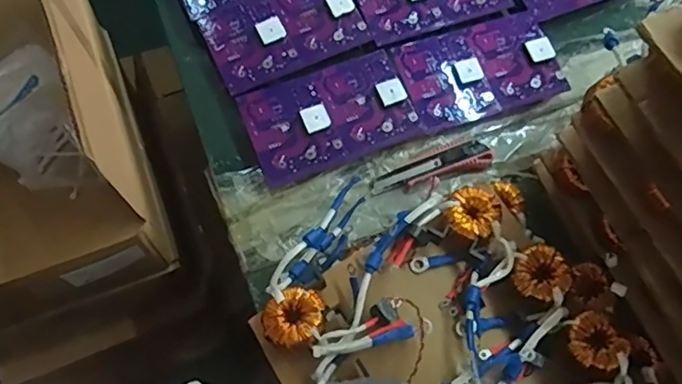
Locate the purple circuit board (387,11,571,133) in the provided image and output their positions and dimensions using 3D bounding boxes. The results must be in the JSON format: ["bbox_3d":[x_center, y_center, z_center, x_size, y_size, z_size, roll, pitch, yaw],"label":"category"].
[{"bbox_3d":[0.176,-0.160,0.710,0.196,0.015,0.127,-19,70,-8],"label":"purple circuit board"}]

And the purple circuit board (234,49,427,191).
[{"bbox_3d":[-0.015,-0.098,0.682,0.195,0.012,0.126,-22,71,-9],"label":"purple circuit board"}]

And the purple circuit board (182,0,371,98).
[{"bbox_3d":[-0.102,-0.263,0.748,0.196,0.018,0.246,-25,71,-10],"label":"purple circuit board"}]

